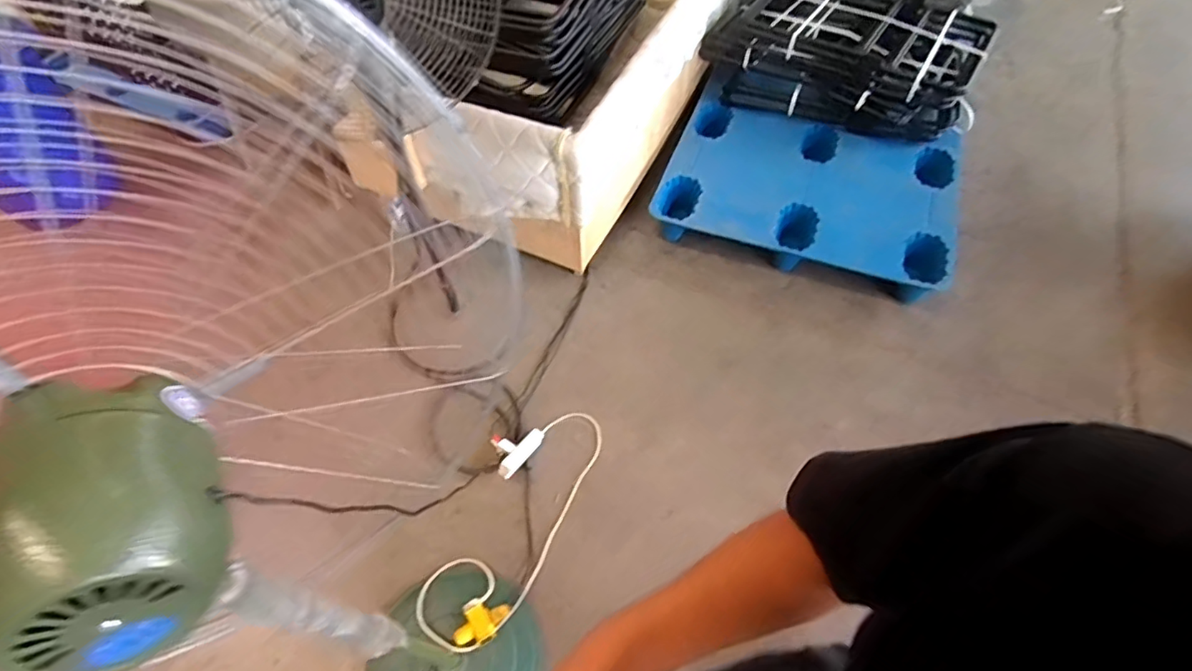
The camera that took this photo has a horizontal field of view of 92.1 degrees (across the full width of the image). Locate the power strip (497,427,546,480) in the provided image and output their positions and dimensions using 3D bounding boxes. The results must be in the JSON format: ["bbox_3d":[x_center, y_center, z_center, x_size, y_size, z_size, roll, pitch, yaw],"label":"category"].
[{"bbox_3d":[-0.209,0.334,1.637,0.042,0.052,0.168,32,63,20],"label":"power strip"}]

